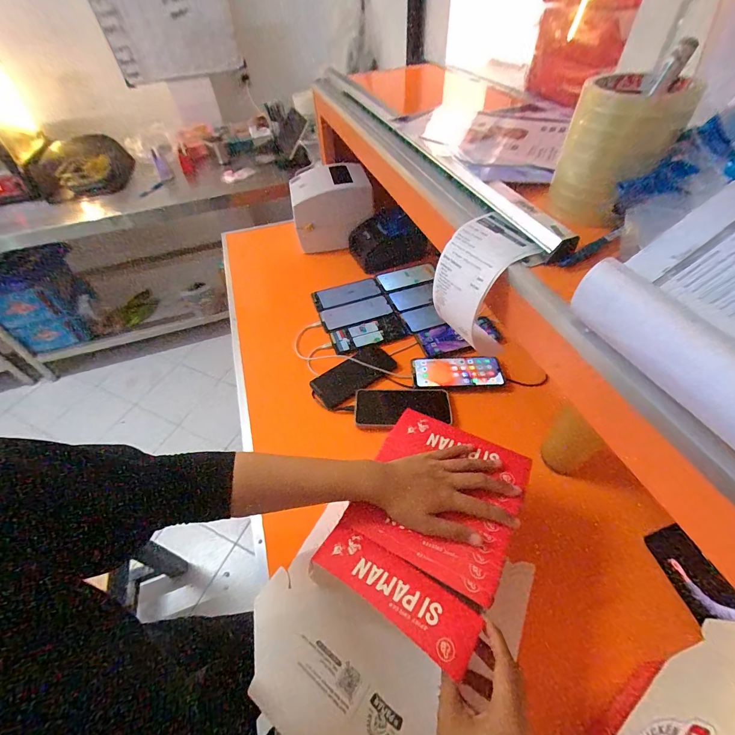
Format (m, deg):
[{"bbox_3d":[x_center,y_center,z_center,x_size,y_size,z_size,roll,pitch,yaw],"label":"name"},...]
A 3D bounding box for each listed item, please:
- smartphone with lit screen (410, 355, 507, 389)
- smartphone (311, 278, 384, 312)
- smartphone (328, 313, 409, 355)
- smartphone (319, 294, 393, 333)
[{"bbox_3d":[0.175,0.005,0.681,0.169,0.016,0.076,-3,49,2],"label":"smartphone with lit screen"},{"bbox_3d":[-0.052,-0.187,0.864,0.164,0.012,0.077,-17,50,-10],"label":"smartphone"},{"bbox_3d":[0.002,-0.074,0.765,0.162,0.011,0.075,-18,50,-11],"label":"smartphone"},{"bbox_3d":[-0.027,-0.130,0.814,0.165,0.005,0.081,-18,50,-11],"label":"smartphone"}]

